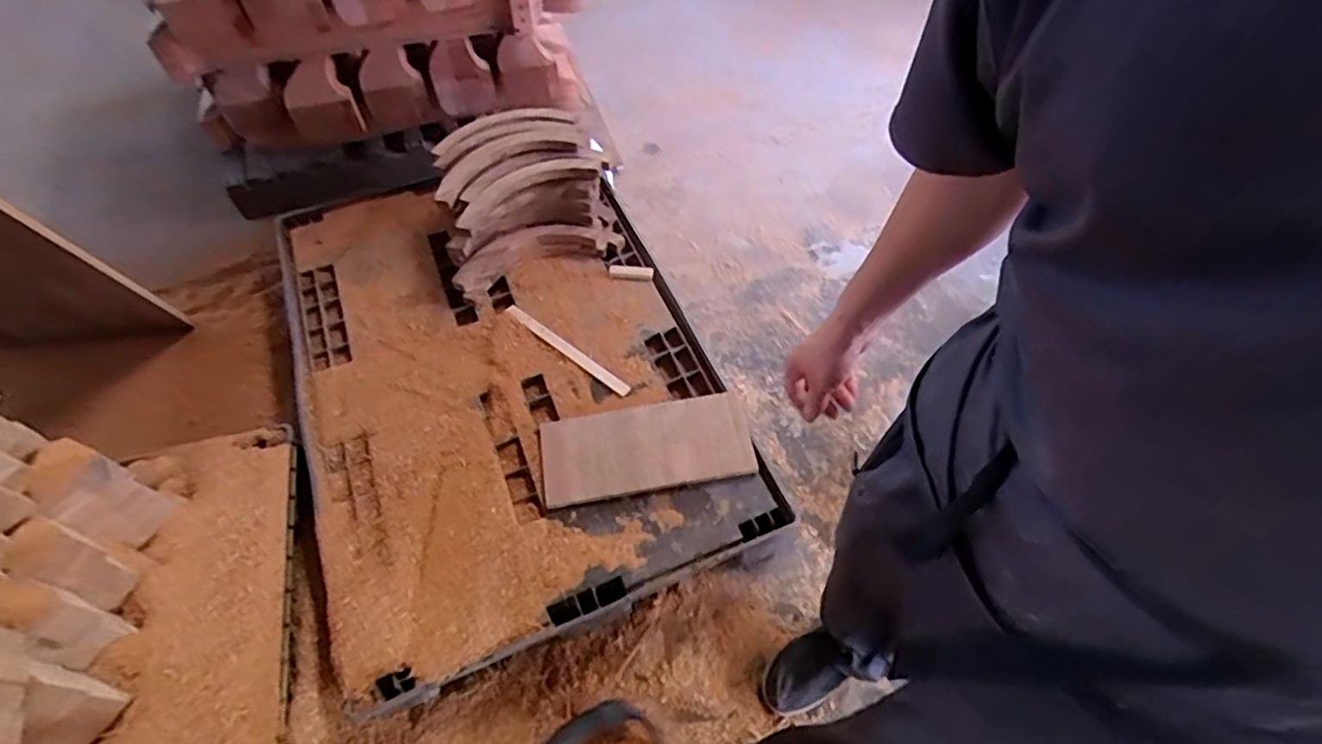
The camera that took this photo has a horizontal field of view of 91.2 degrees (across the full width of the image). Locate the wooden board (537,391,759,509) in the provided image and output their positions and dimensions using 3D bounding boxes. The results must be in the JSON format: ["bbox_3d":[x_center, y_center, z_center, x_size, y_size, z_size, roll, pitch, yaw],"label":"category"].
[{"bbox_3d":[-0.033,0.143,1.259,0.403,0.022,0.183,-9,59,-6],"label":"wooden board"}]

